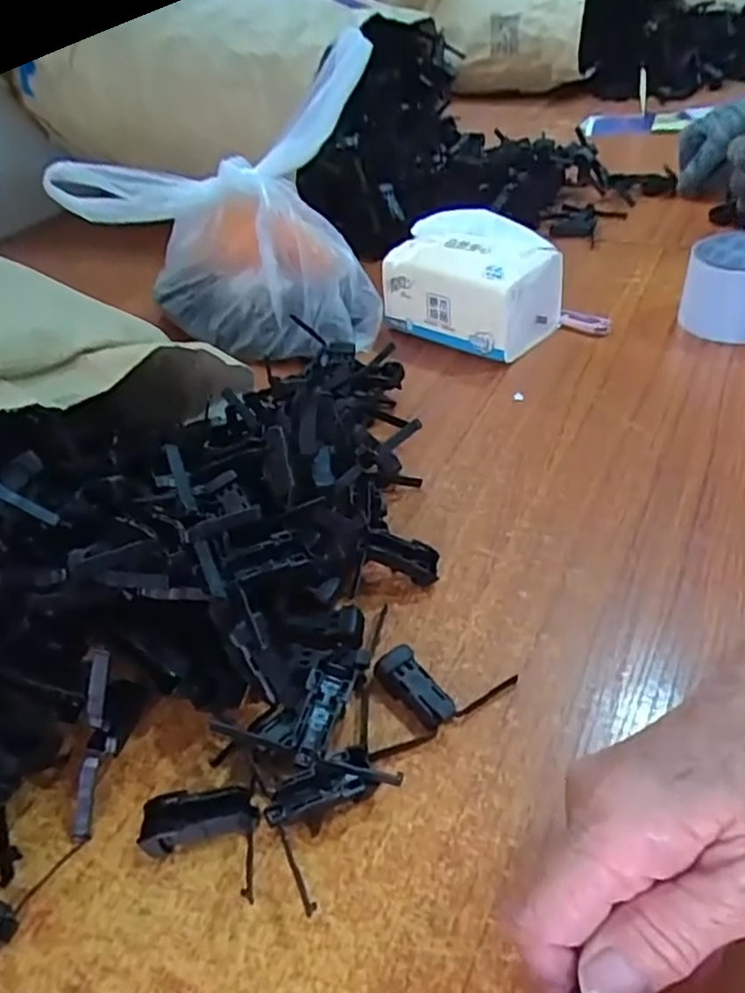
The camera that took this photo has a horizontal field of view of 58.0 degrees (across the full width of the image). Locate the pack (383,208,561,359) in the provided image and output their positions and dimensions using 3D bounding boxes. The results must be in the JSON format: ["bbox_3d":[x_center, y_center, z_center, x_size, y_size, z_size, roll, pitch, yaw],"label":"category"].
[{"bbox_3d":[0.090,-0.188,0.591,0.135,0.090,0.099,26,50,32],"label":"pack"}]

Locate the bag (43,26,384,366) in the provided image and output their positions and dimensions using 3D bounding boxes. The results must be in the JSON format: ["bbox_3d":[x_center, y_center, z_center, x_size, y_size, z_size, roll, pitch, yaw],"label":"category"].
[{"bbox_3d":[-0.119,-0.255,0.612,0.257,0.205,0.175,15,45,23],"label":"bag"}]

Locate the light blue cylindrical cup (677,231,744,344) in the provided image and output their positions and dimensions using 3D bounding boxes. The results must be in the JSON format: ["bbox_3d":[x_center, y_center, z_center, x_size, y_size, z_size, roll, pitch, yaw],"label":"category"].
[{"bbox_3d":[0.309,-0.173,0.565,0.084,0.064,0.077,17,46,26],"label":"light blue cylindrical cup"}]

